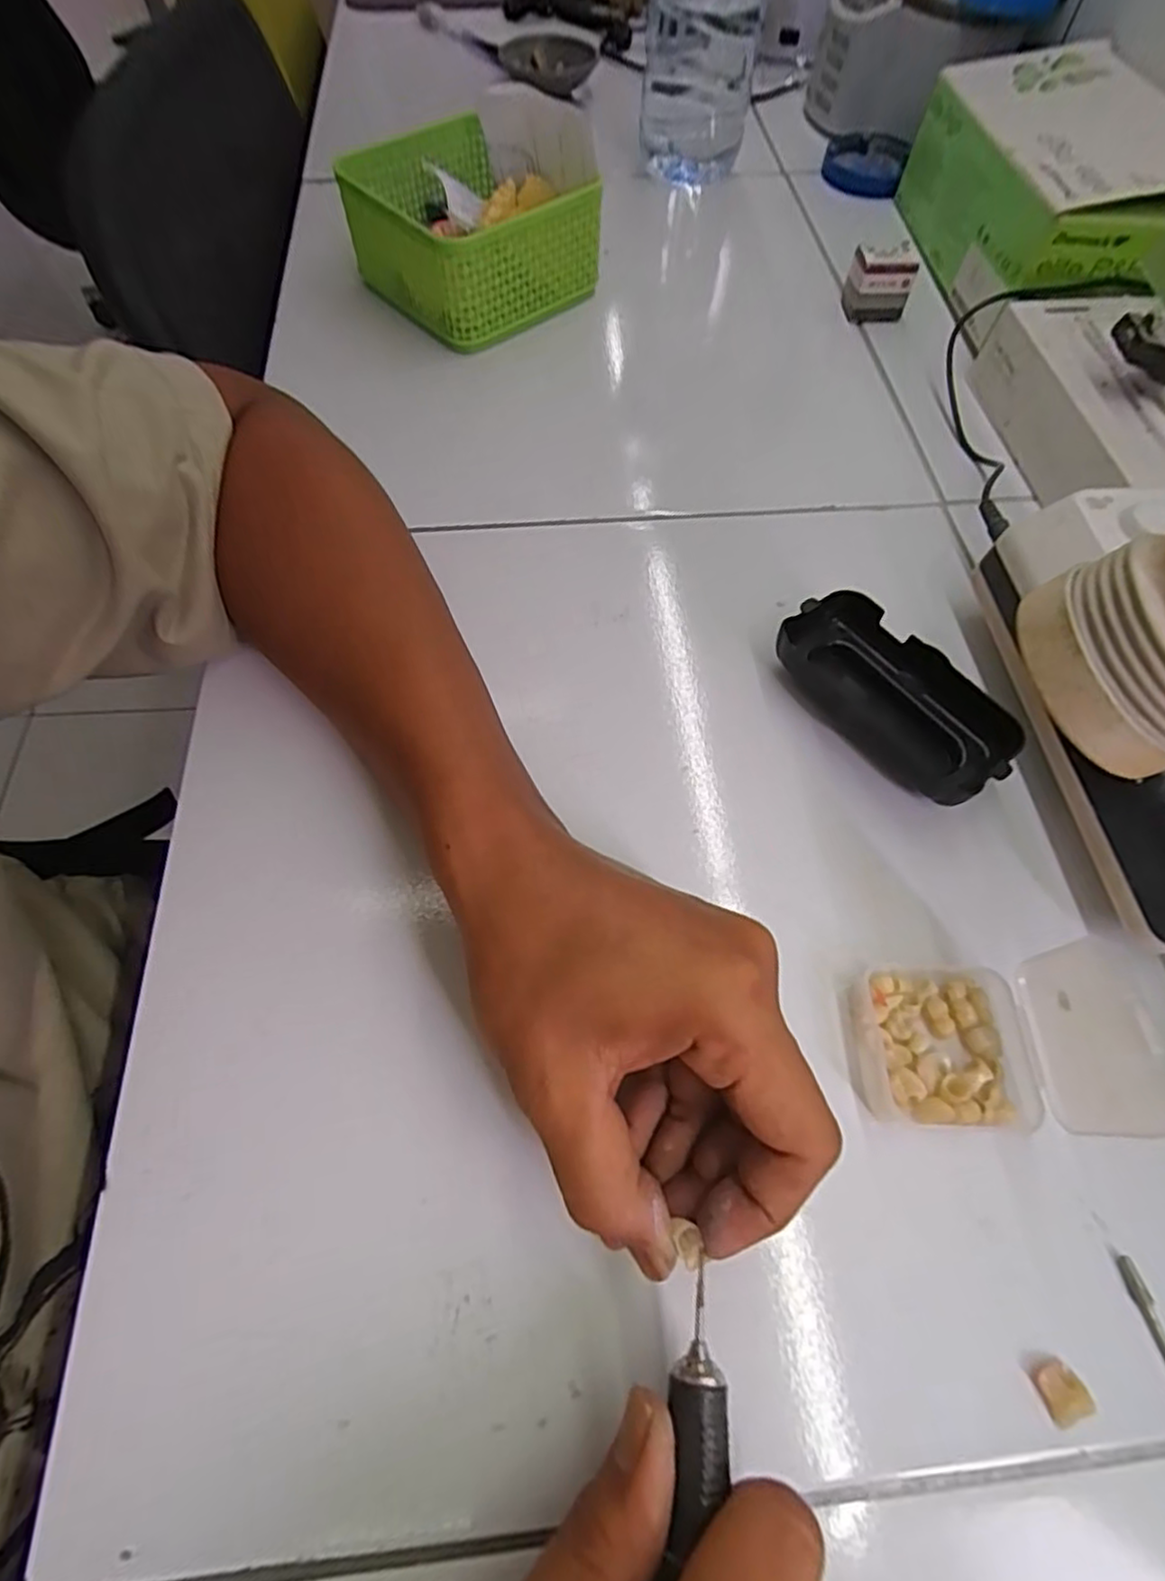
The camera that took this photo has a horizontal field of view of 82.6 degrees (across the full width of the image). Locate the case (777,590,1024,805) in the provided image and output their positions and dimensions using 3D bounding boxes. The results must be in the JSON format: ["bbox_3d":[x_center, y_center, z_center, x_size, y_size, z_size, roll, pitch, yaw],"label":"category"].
[{"bbox_3d":[0.144,-0.043,0.308,0.052,0.033,0.108,-34,68,-17],"label":"case"}]

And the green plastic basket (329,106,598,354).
[{"bbox_3d":[-0.079,-0.376,0.440,0.127,0.069,0.148,-37,70,-19],"label":"green plastic basket"}]

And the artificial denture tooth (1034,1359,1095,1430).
[{"bbox_3d":[0.147,0.183,0.202,0.014,0.007,0.015,-20,64,-11],"label":"artificial denture tooth"}]

